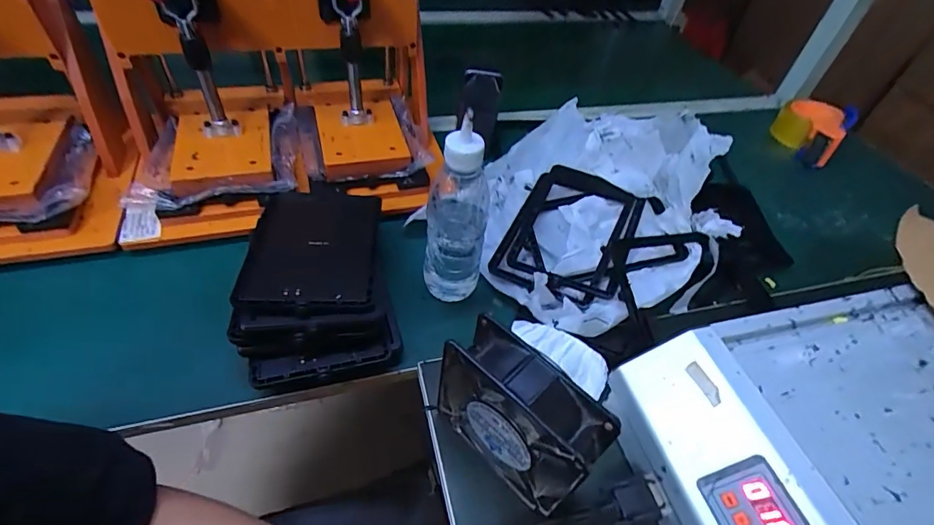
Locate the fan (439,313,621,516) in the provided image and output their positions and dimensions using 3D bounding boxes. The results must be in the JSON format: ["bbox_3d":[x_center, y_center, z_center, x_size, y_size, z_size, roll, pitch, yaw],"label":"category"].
[{"bbox_3d":[0.035,0.115,0.330,0.117,0.120,0.041,36,54,24],"label":"fan"}]

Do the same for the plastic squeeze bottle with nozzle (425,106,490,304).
[{"bbox_3d":[-0.009,-0.039,0.423,0.056,0.180,0.048,12,48,3],"label":"plastic squeeze bottle with nozzle"}]

